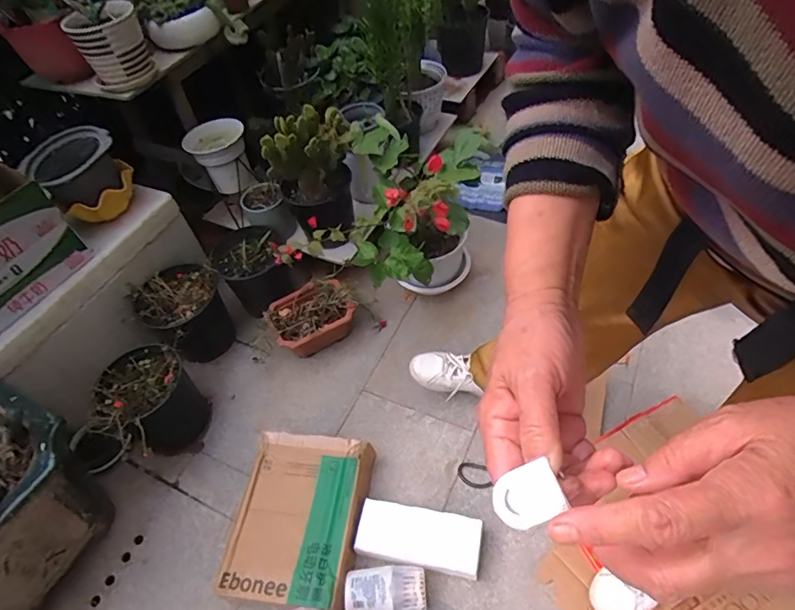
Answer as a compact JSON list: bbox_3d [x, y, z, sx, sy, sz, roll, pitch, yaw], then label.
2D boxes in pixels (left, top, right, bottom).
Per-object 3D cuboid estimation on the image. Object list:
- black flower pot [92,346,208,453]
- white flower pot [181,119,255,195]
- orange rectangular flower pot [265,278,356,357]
[{"bbox_3d":[-0.580,0.223,1.193,0.174,0.211,0.186,-3,51,4],"label":"black flower pot"},{"bbox_3d":[-0.517,-0.430,1.465,0.164,0.155,0.162,-33,55,-20],"label":"white flower pot"},{"bbox_3d":[-0.229,0.041,1.344,0.216,0.120,0.164,-25,53,-14],"label":"orange rectangular flower pot"}]

